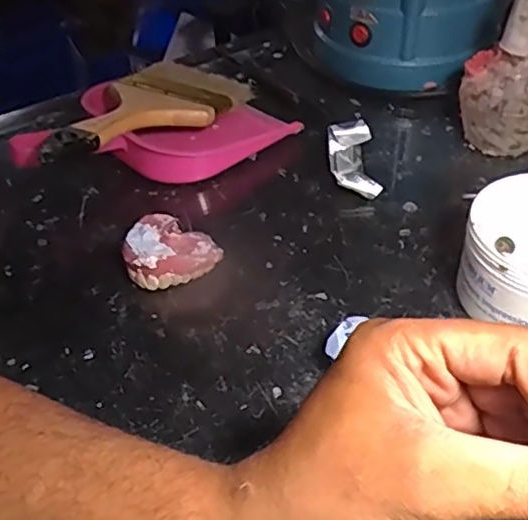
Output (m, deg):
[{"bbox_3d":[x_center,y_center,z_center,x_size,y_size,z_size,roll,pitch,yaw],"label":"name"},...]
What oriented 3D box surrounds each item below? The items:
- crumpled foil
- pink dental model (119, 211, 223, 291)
[{"bbox_3d":[0.068,-0.075,0.492,0.032,0.029,0.071,-5,43,-2],"label":"crumpled foil"},{"bbox_3d":[-0.064,-0.011,0.431,0.059,0.028,0.057,-2,43,2],"label":"pink dental model"}]

